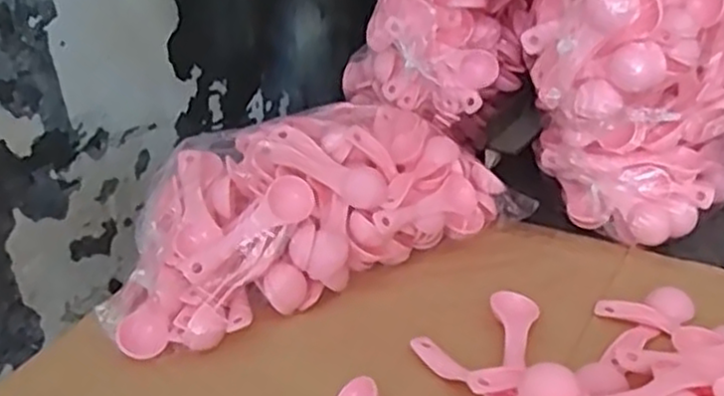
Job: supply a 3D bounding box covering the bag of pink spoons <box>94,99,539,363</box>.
[{"bbox_3d":[-0.046,0.004,0.623,0.351,0.099,0.154,-18,32,-28],"label":"bag of pink spoons"}]

